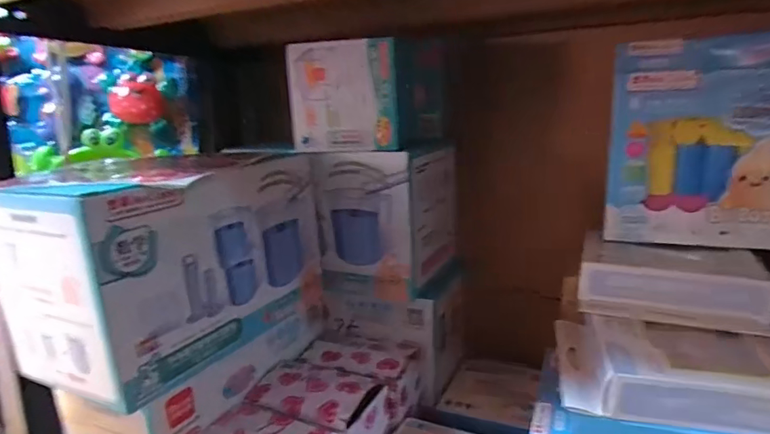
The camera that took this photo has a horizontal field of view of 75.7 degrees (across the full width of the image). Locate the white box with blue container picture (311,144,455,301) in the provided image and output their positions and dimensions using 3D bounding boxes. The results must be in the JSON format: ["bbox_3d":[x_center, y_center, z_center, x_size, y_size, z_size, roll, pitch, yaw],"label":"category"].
[{"bbox_3d":[0.008,-0.002,0.556,0.101,0.144,0.132,6,14,32],"label":"white box with blue container picture"}]

